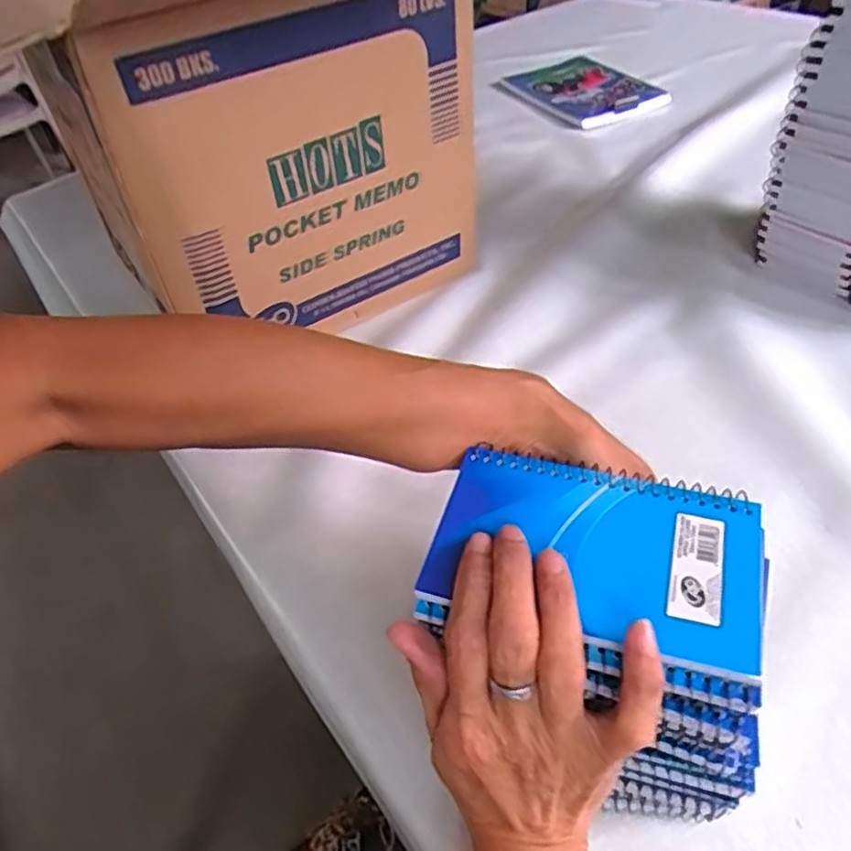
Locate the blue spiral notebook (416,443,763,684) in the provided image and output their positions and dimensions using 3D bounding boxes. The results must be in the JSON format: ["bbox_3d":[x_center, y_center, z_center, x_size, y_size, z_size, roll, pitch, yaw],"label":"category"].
[{"bbox_3d":[0.070,0.049,0.278,0.128,0.004,0.083,11,48,17],"label":"blue spiral notebook"}]

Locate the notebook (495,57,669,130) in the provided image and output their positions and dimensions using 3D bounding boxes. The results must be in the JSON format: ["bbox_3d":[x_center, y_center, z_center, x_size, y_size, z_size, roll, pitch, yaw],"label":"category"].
[{"bbox_3d":[0.235,-0.506,1.000,0.160,0.018,0.235,-24,47,-16],"label":"notebook"}]

